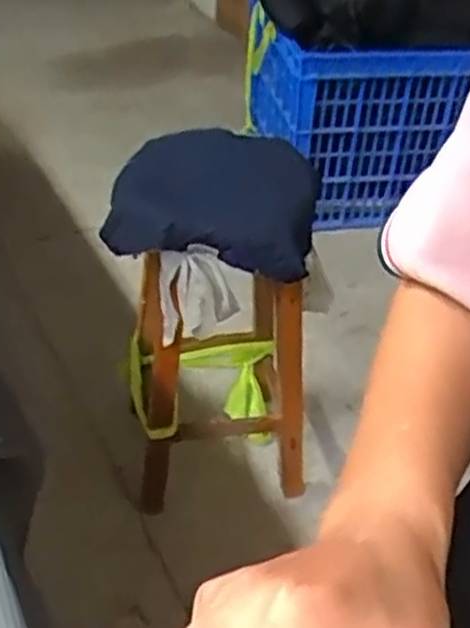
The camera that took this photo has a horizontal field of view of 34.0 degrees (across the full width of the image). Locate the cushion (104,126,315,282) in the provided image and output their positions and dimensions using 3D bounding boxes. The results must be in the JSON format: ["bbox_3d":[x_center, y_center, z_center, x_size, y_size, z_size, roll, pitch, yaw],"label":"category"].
[{"bbox_3d":[-0.021,-0.155,1.029,0.258,0.095,0.219,10,39,9],"label":"cushion"}]

